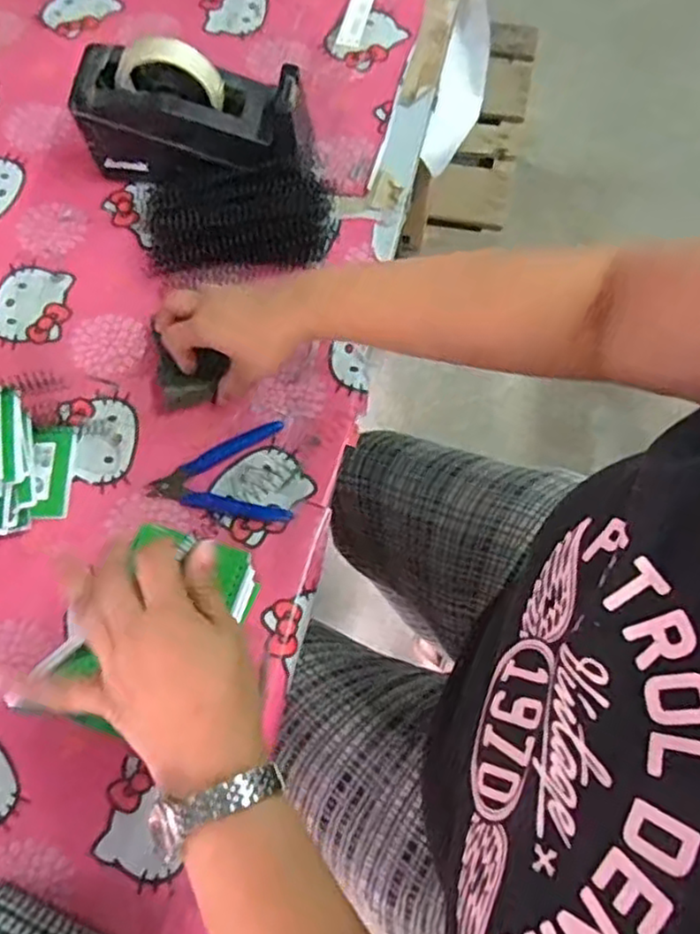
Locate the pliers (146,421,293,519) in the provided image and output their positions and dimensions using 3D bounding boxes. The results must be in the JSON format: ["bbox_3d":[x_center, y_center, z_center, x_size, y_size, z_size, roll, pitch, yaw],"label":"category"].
[{"bbox_3d":[-0.109,0.012,0.580,0.114,0.006,0.083,-11,71,-1],"label":"pliers"}]

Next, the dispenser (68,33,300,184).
[{"bbox_3d":[-0.144,-0.315,0.630,0.196,0.110,0.088,4,72,3],"label":"dispenser"}]

